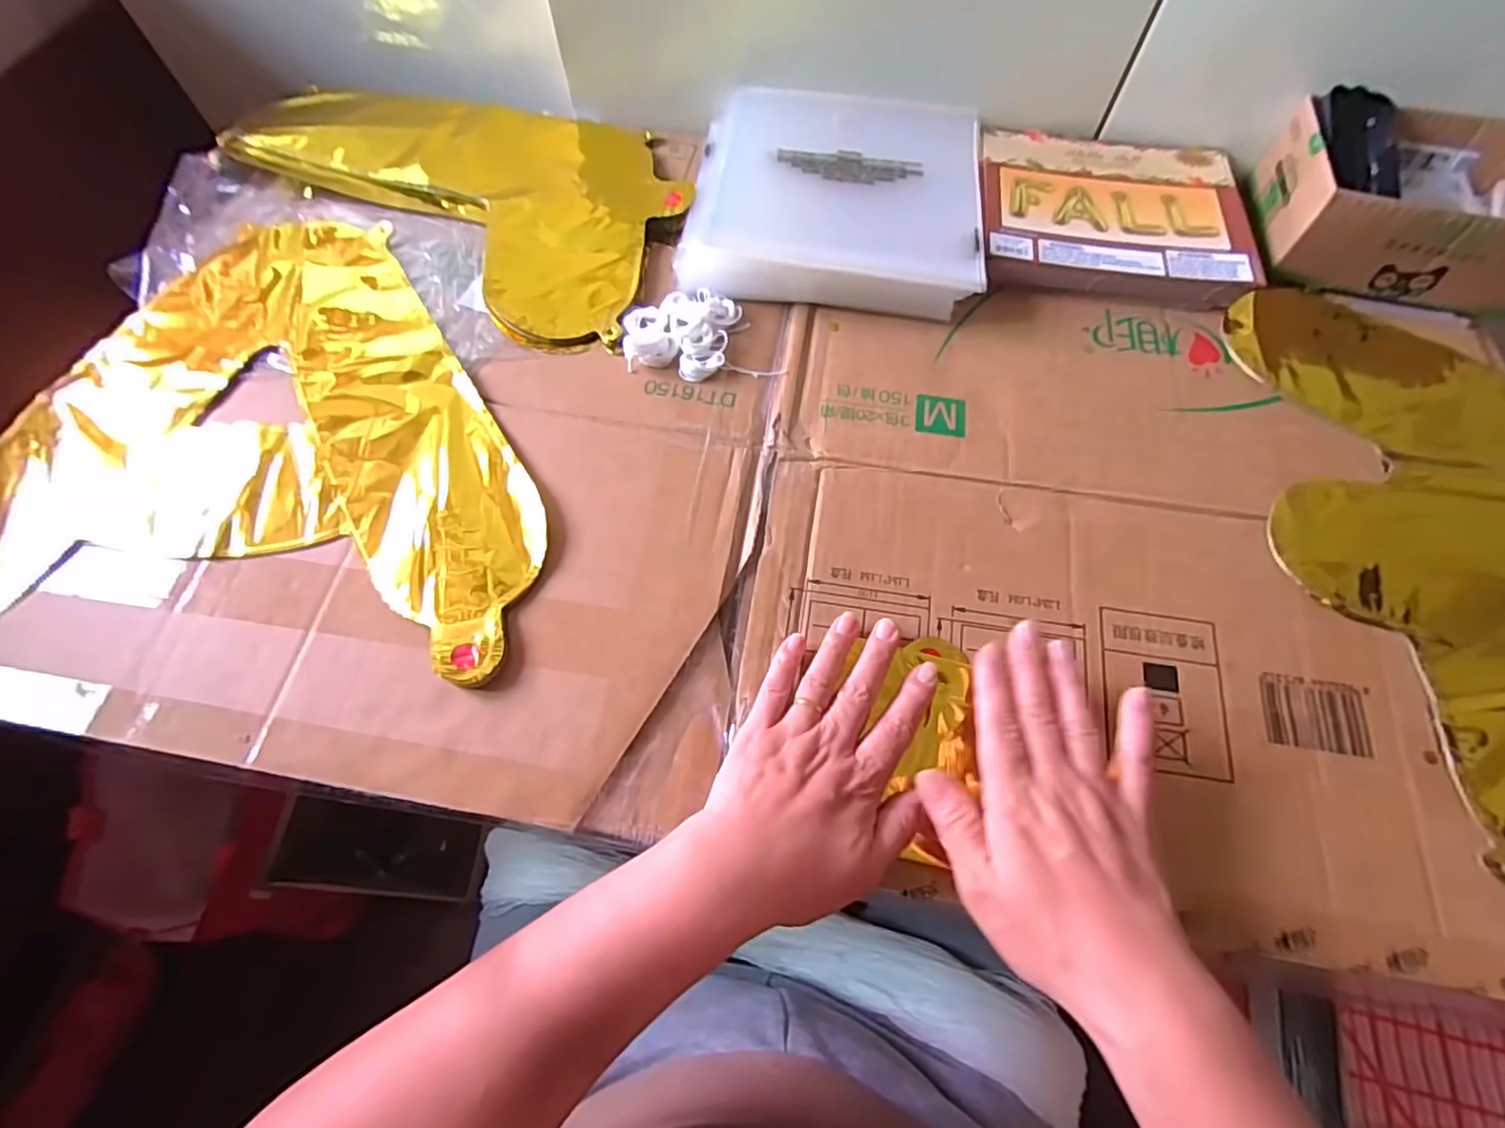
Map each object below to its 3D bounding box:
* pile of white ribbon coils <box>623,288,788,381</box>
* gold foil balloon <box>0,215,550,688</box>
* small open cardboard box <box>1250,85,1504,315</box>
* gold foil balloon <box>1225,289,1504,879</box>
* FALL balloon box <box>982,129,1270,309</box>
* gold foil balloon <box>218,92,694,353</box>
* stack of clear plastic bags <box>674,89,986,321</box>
[{"bbox_3d":[-0.042,-0.166,0.467,0.098,0.014,0.079,-8,64,-4],"label":"pile of white ribbon coils"},{"bbox_3d":[-0.328,-0.102,0.436,0.387,0.012,0.366,-3,64,-2],"label":"gold foil balloon"},{"bbox_3d":[0.497,-0.270,0.491,0.189,0.070,0.135,12,65,6],"label":"small open cardboard box"},{"bbox_3d":[0.418,-0.007,0.392,0.194,0.014,0.429,9,64,4],"label":"gold foil balloon"},{"bbox_3d":[0.285,-0.285,0.528,0.202,0.025,0.174,4,64,2],"label":"FALL balloon box"},{"bbox_3d":[-0.243,-0.330,0.546,0.413,0.014,0.229,28,67,13],"label":"gold foil balloon"},{"bbox_3d":[0.068,-0.303,0.525,0.221,0.033,0.240,6,64,3],"label":"stack of clear plastic bags"}]

